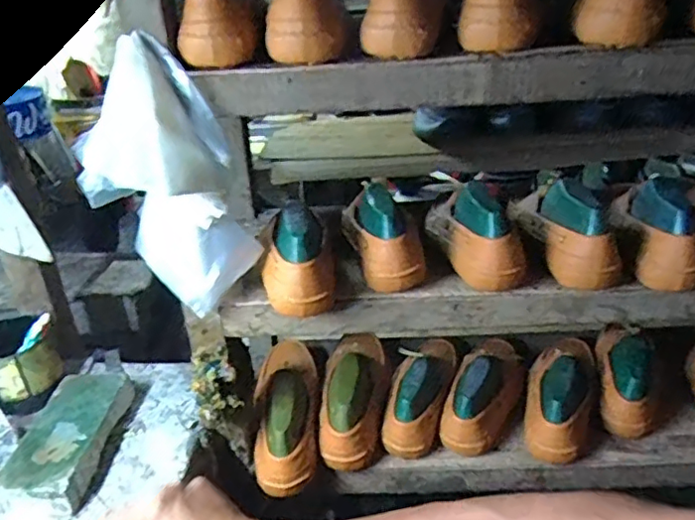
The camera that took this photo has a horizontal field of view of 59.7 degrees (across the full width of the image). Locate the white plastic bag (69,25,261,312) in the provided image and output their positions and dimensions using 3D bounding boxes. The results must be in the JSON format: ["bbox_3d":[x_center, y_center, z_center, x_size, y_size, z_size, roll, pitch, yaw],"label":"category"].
[{"bbox_3d":[-0.185,-0.078,0.618,0.142,0.251,0.086,7,29,19],"label":"white plastic bag"}]

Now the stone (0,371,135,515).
[{"bbox_3d":[-0.325,0.208,0.708,0.095,0.044,0.187,-2,28,3],"label":"stone"}]

